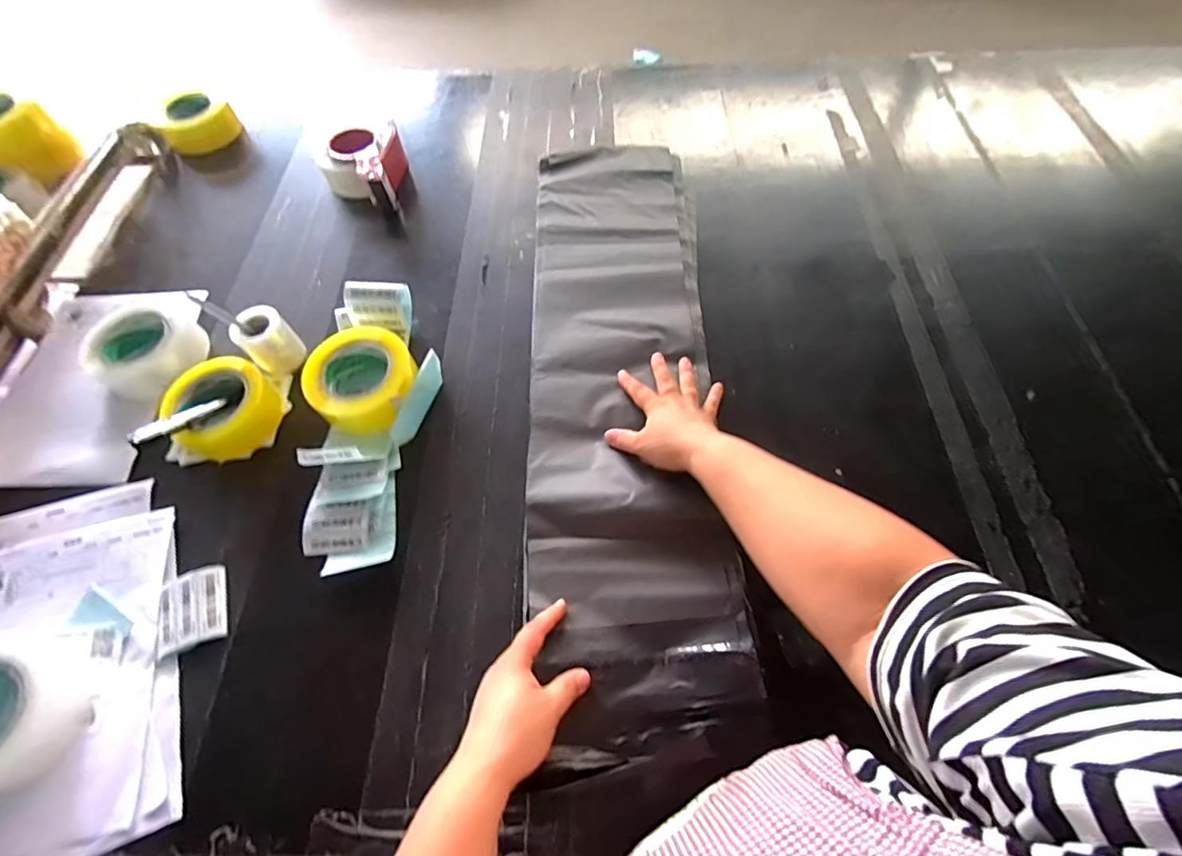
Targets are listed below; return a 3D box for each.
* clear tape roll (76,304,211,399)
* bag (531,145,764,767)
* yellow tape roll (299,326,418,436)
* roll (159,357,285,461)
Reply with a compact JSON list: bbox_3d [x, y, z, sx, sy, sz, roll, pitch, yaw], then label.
[{"bbox_3d":[-0.569,-0.100,0.656,0.120,0.048,0.125,35,67,18],"label":"clear tape roll"},{"bbox_3d":[0.035,-0.093,0.643,0.211,0.029,0.831,-2,60,-1],"label":"bag"},{"bbox_3d":[-0.273,-0.052,0.618,0.113,0.050,0.117,0,62,1],"label":"yellow tape roll"},{"bbox_3d":[-0.437,-0.023,0.609,0.105,0.055,0.122,36,68,18],"label":"roll"}]

